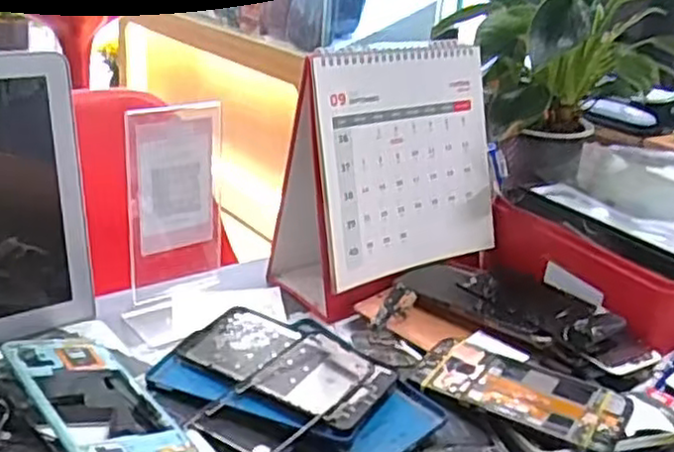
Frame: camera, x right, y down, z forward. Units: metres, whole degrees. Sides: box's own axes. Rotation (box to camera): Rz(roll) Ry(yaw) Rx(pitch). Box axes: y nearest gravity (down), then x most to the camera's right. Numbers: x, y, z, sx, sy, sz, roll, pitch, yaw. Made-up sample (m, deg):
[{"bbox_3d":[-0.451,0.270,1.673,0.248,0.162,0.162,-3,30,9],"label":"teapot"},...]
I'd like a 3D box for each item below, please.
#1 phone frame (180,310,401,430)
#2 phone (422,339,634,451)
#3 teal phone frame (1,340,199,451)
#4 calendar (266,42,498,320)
[{"bbox_3d":[-0.039,0.100,0.542,0.157,0.006,0.073,17,36,32],"label":"phone frame"},{"bbox_3d":[0.139,0.121,0.533,0.136,0.013,0.070,19,28,32],"label":"phone"},{"bbox_3d":[-0.161,0.114,0.488,0.079,0.008,0.162,4,17,-44],"label":"teal phone frame"},{"bbox_3d":[0.052,-0.051,0.691,0.209,0.217,0.106,-12,28,-34],"label":"calendar"}]

